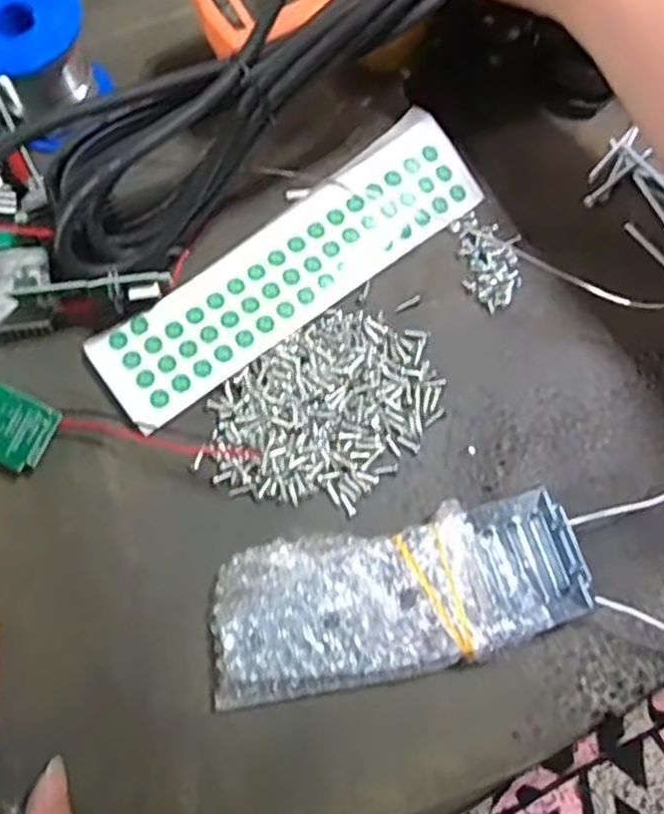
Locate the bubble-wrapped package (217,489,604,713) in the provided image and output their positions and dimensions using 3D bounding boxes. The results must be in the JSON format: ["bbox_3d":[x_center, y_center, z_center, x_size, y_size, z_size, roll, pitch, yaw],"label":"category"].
[{"bbox_3d":[0.028,0.085,0.333,0.161,0.030,0.066,-10,74,-2],"label":"bubble-wrapped package"}]

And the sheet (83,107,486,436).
[{"bbox_3d":[-0.021,-0.074,0.388,0.219,0.010,0.064,-39,80,-10],"label":"sheet"}]

